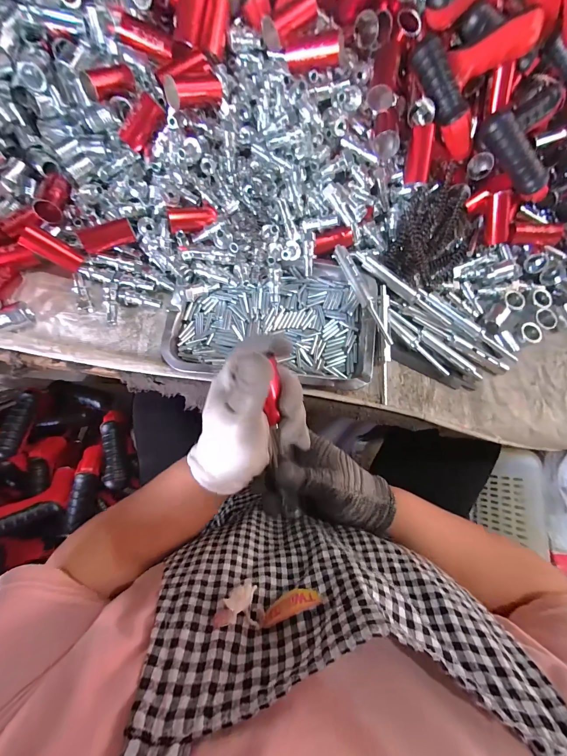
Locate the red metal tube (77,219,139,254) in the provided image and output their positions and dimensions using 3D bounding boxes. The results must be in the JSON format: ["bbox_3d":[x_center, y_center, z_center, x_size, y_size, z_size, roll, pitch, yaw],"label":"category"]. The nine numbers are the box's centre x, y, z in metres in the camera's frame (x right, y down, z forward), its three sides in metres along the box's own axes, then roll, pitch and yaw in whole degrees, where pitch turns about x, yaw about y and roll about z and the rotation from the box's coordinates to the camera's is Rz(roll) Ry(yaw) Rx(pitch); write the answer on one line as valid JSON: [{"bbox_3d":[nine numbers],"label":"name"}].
[{"bbox_3d":[-0.217,-0.175,0.383,0.061,0.027,0.025,-38,88,-33],"label":"red metal tube"}]

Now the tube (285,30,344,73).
[{"bbox_3d":[0.034,-0.370,0.357,0.071,0.020,0.027,15,82,23],"label":"tube"}]

